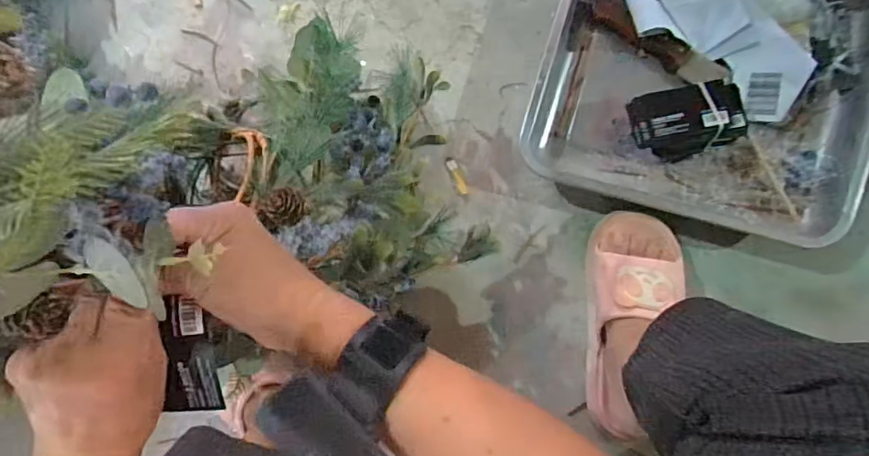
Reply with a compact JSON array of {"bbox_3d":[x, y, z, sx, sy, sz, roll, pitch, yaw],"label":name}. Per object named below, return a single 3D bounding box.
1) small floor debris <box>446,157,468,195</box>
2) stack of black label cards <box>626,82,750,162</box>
[{"bbox_3d":[0.028,-0.064,0.662,0.013,0.004,0.049,-24,85,8],"label":"small floor debris"},{"bbox_3d":[0.271,-0.113,0.581,0.118,0.072,0.069,-11,86,9],"label":"stack of black label cards"}]

